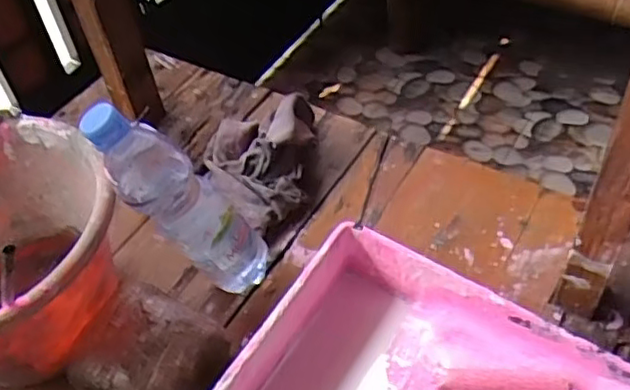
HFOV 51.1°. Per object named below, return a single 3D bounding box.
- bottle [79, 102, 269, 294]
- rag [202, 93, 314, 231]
[{"bbox_3d":[-0.121,0.013,0.598,0.065,0.250,0.059,-16,44,25],"label":"bottle"},{"bbox_3d":[-0.065,-0.043,0.746,0.117,0.082,0.167,4,50,9],"label":"rag"}]

